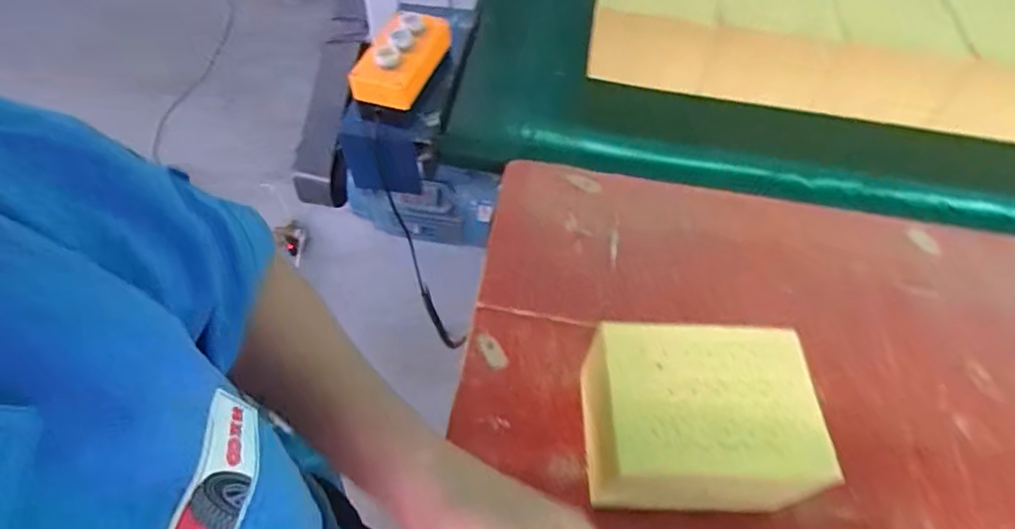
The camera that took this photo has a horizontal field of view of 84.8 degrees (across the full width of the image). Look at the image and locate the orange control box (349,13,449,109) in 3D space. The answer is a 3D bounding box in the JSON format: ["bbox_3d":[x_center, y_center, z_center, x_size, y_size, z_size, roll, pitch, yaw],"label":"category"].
[{"bbox_3d":[-0.134,-0.264,0.700,0.078,0.051,0.147,17,56,9],"label":"orange control box"}]

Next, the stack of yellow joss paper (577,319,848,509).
[{"bbox_3d":[0.145,0.130,0.455,0.174,0.107,0.124,-1,56,-4],"label":"stack of yellow joss paper"}]

